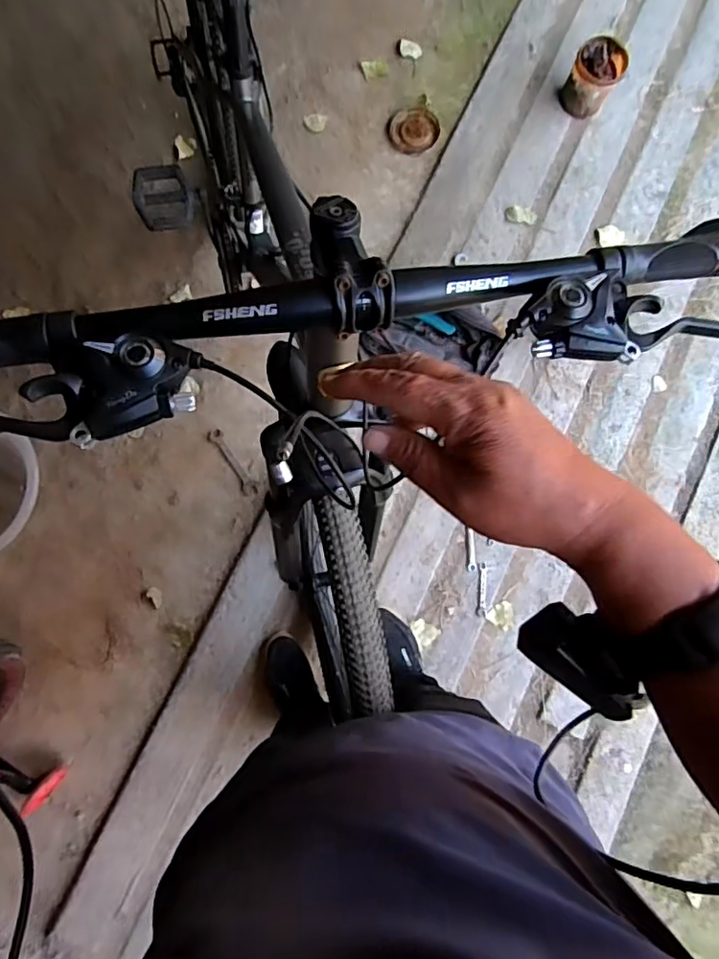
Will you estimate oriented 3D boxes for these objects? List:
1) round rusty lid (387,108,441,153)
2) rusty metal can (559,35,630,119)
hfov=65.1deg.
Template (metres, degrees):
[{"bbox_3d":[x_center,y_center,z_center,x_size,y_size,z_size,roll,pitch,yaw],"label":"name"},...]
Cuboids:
[{"bbox_3d":[0.139,-0.881,1.427,0.120,0.019,0.106,-18,84,-5],"label":"round rusty lid"},{"bbox_3d":[0.569,-0.980,1.378,0.114,0.138,0.111,0,83,-3],"label":"rusty metal can"}]

